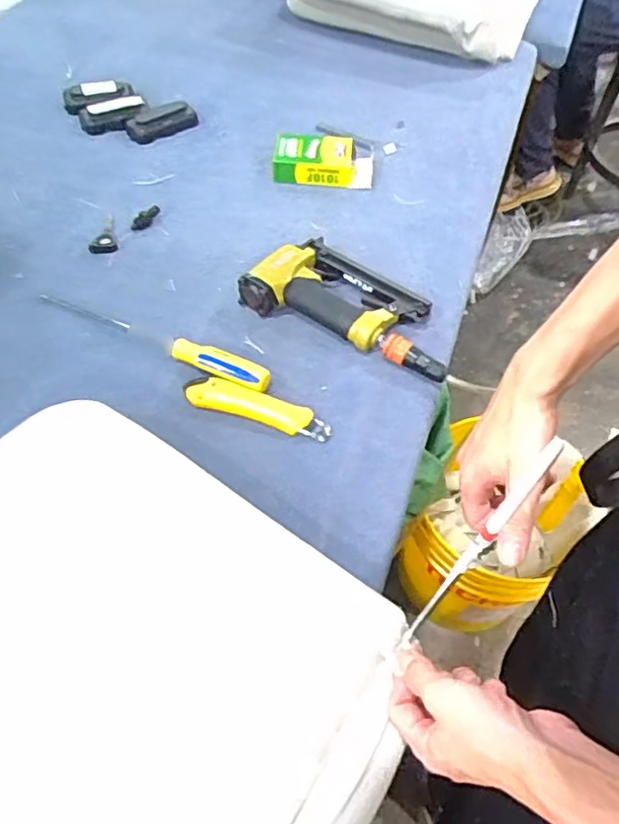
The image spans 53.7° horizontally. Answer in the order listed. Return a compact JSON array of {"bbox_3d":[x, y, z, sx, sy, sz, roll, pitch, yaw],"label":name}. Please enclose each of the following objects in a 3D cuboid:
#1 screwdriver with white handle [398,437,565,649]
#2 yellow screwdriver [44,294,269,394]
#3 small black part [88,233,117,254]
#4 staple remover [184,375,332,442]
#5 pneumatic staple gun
[{"bbox_3d":[0.132,0.104,0.478,0.012,0.202,0.020,40,19,23],"label":"screwdriver with white handle"},{"bbox_3d":[-0.178,-0.089,0.683,0.297,0.030,0.023,24,56,14],"label":"yellow screwdriver"},{"bbox_3d":[-0.267,-0.216,0.788,0.033,0.008,0.033,-14,56,-14],"label":"small black part"},{"bbox_3d":[-0.053,-0.007,0.640,0.155,0.015,0.034,15,54,7],"label":"staple remover"},{"bbox_3d":[0.058,-0.130,0.722,0.244,0.044,0.126,27,56,16],"label":"pneumatic staple gun"}]

